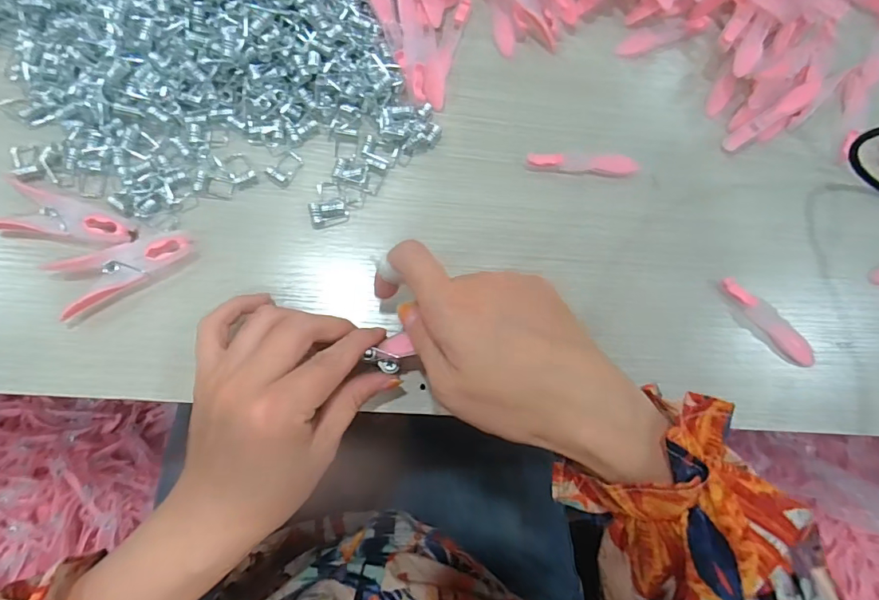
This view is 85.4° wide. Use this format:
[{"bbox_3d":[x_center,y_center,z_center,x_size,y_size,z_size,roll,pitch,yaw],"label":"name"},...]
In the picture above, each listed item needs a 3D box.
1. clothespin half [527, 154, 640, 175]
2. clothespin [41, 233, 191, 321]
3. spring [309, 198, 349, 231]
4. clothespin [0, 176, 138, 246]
[{"bbox_3d":[0.097,-0.093,0.321,0.075,0.004,0.013,3,77,-6],"label":"clothespin half"},{"bbox_3d":[-0.183,-0.021,0.273,0.074,0.013,0.037,-27,81,-11],"label":"clothespin"},{"bbox_3d":[-0.070,-0.055,0.299,0.023,0.006,0.016,-17,80,-10],"label":"spring"},{"bbox_3d":[-0.220,-0.046,0.278,0.078,0.010,0.031,17,76,-2],"label":"clothespin"}]

